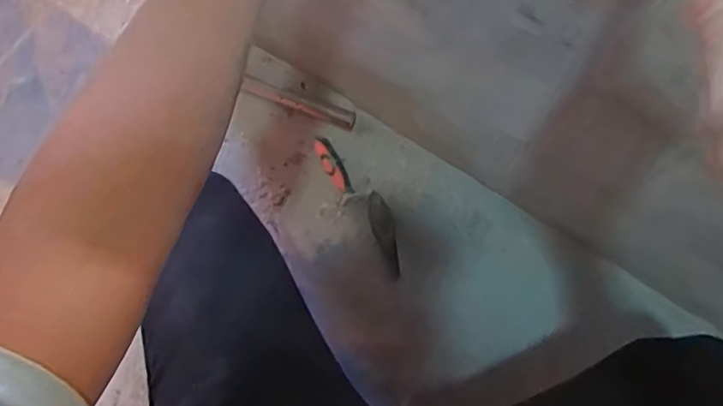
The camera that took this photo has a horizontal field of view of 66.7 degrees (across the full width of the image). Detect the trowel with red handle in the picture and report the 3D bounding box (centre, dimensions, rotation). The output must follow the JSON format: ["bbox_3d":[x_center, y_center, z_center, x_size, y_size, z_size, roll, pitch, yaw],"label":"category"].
[{"bbox_3d":[0.001,-0.003,0.899,0.059,0.054,0.265,-37,81,-8],"label":"trowel with red handle"}]

